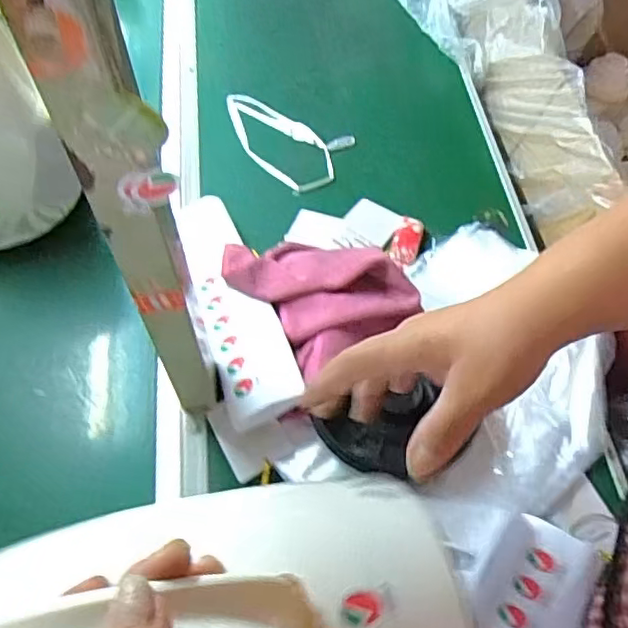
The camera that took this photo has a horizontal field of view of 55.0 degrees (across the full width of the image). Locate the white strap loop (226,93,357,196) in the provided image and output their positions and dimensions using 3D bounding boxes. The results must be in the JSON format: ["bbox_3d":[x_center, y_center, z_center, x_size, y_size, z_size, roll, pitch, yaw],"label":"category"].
[{"bbox_3d":[-0.043,-0.195,0.675,0.161,0.004,0.102,27,60,13],"label":"white strap loop"}]

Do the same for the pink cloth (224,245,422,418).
[{"bbox_3d":[0.002,-0.030,0.525,0.113,0.050,0.149,-33,65,-21],"label":"pink cloth"}]

